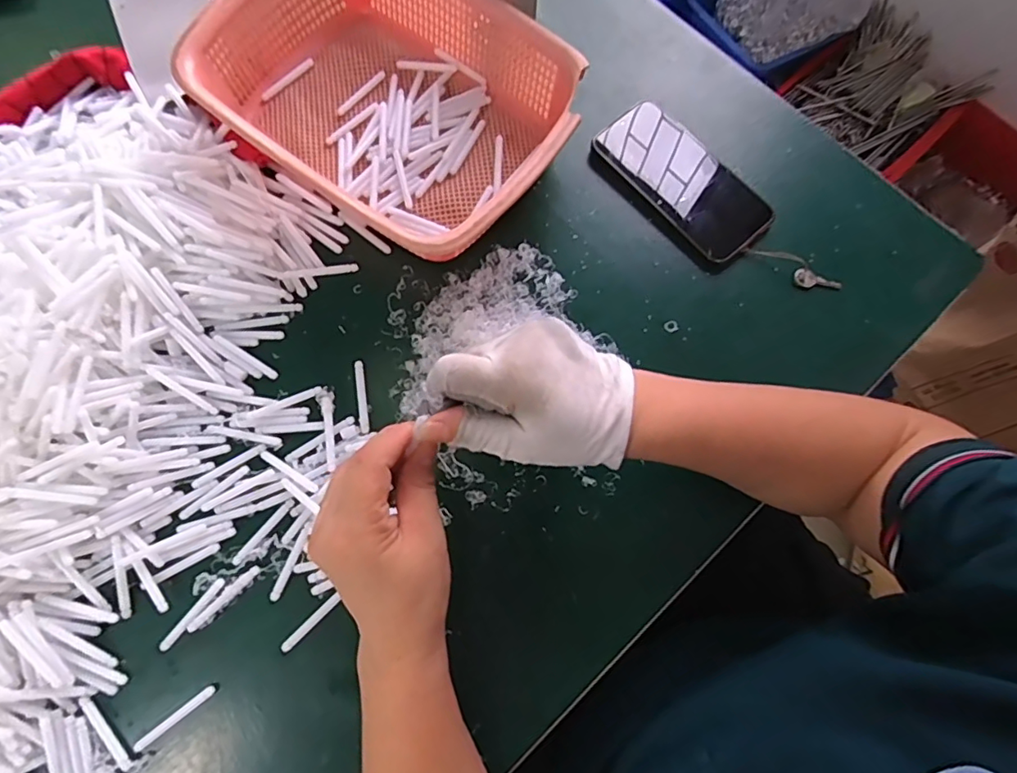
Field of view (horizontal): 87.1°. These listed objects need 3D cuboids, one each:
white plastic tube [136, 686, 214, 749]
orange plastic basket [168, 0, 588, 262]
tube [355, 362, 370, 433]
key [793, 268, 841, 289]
[{"bbox_3d":[-0.230,0.229,0.371,0.061,0.007,0.007,-36,79,-10],"label":"white plastic tube"},{"bbox_3d":[-0.096,-0.238,0.453,0.291,0.081,0.213,36,77,8],"label":"orange plastic basket"},{"bbox_3d":[-0.117,0.007,0.427,0.007,0.004,0.059,-9,75,-4],"label":"tube"},{"bbox_3d":[0.265,-0.089,0.461,0.040,0.009,0.013,21,76,4],"label":"key"}]

